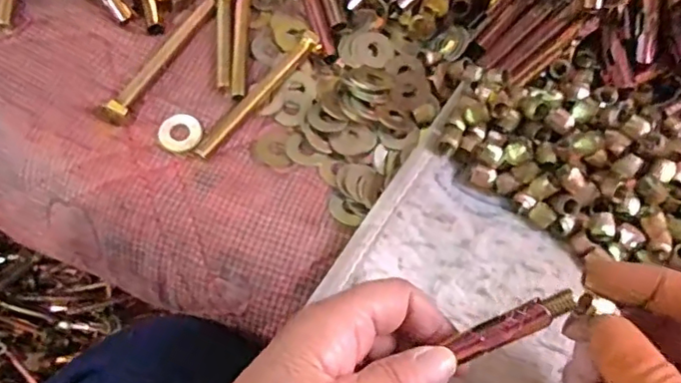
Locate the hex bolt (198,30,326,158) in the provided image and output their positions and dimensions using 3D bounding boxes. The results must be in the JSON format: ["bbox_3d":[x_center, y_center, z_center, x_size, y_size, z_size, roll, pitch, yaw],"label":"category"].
[{"bbox_3d":[-0.047,-0.059,0.333,0.010,0.012,0.106,35,67,11],"label":"hex bolt"}]

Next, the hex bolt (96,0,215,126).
[{"bbox_3d":[-0.108,-0.083,0.336,0.014,0.011,0.107,23,60,6],"label":"hex bolt"}]

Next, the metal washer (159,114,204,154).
[{"bbox_3d":[-0.091,-0.033,0.318,0.023,0.004,0.024,2,65,-4],"label":"metal washer"}]

